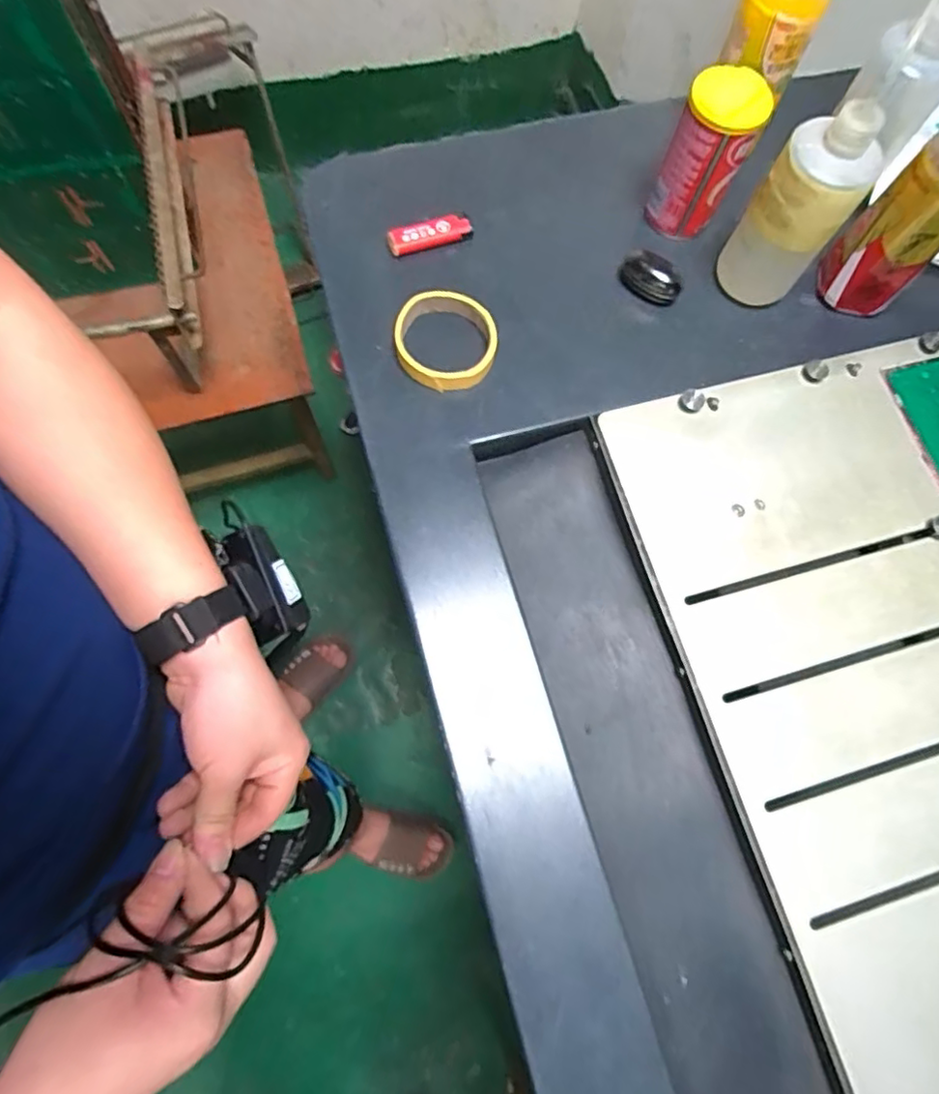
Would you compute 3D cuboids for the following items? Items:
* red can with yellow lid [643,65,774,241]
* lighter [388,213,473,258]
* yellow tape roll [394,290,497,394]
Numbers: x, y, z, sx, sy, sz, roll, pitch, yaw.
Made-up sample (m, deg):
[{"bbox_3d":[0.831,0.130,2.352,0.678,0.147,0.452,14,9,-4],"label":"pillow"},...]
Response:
[{"bbox_3d":[0.210,-0.350,0.541,0.068,0.120,0.062,0,74,-1],"label":"red can with yellow lid"},{"bbox_3d":[-0.037,-0.295,0.569,0.079,0.014,0.023,-17,75,-6],"label":"lighter"},{"bbox_3d":[-0.021,-0.182,0.535,0.087,0.022,0.088,0,74,-1],"label":"yellow tape roll"}]

